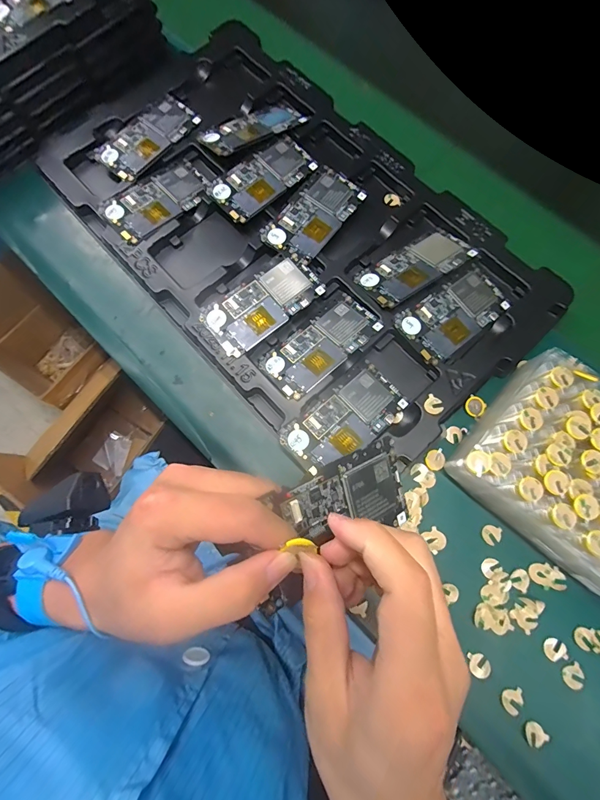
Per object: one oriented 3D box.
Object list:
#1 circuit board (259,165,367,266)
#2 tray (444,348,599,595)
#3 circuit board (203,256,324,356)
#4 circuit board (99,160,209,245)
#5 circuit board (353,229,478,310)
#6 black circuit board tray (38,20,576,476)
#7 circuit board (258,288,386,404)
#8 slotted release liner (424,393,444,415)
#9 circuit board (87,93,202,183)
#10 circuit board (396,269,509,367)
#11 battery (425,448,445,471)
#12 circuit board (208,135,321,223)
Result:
[{"bbox_3d":[0.016,-0.212,0.414,0.065,0.012,0.126,37,81,9],"label":"circuit board"},{"bbox_3d":[0.248,0.064,0.326,0.181,0.053,0.156,41,81,10],"label":"tray"},{"bbox_3d":[-0.038,-0.102,0.381,0.124,0.008,0.063,-40,78,-10],"label":"circuit board"},{"bbox_3d":[-0.166,-0.235,0.420,0.119,0.007,0.067,-41,79,-7],"label":"circuit board"},{"bbox_3d":[0.127,-0.146,0.398,0.122,0.007,0.065,-30,55,-7],"label":"circuit board"},{"bbox_3d":[-0.016,-0.206,0.415,0.325,0.028,0.565,-41,79,-7],"label":"black circuit board tray"},{"bbox_3d":[0.022,-0.057,0.376,0.125,0.005,0.062,-43,65,-11],"label":"circuit board"},{"bbox_3d":[0.131,0.005,0.354,0.019,0.004,0.018,-2,73,7],"label":"slotted release liner"},{"bbox_3d":[-0.186,-0.322,0.441,0.069,0.005,0.125,40,81,9],"label":"circuit board"},{"bbox_3d":[0.165,-0.093,0.385,0.123,0.004,0.065,-37,80,-14],"label":"circuit board"},{"bbox_3d":[0.134,0.059,0.357,0.019,0.004,0.019,-16,77,-2],"label":"battery"},{"bbox_3d":[-0.042,-0.262,0.425,0.125,0.010,0.064,-41,79,-7],"label":"circuit board"}]

